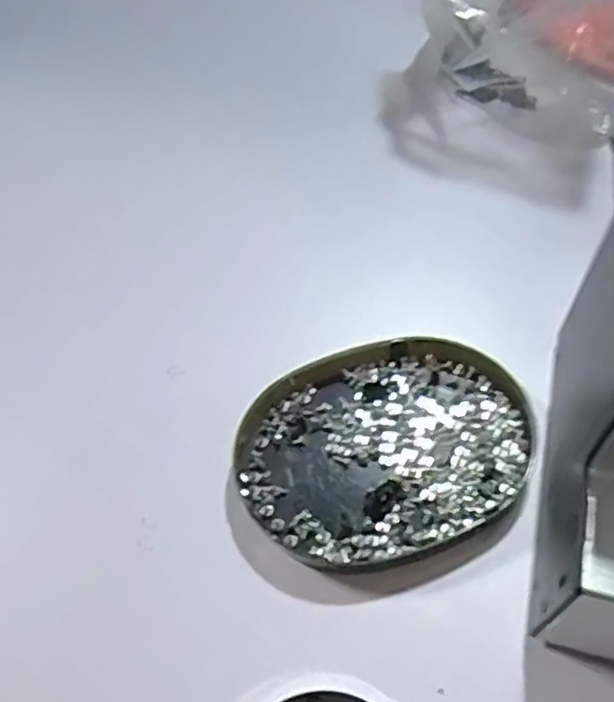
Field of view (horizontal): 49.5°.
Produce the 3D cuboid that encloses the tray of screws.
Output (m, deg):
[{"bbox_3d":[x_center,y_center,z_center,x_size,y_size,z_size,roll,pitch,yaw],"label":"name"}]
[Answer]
[{"bbox_3d":[0.045,0.049,0.365,0.160,0.012,0.117,-16,56,-8],"label":"tray of screws"}]

